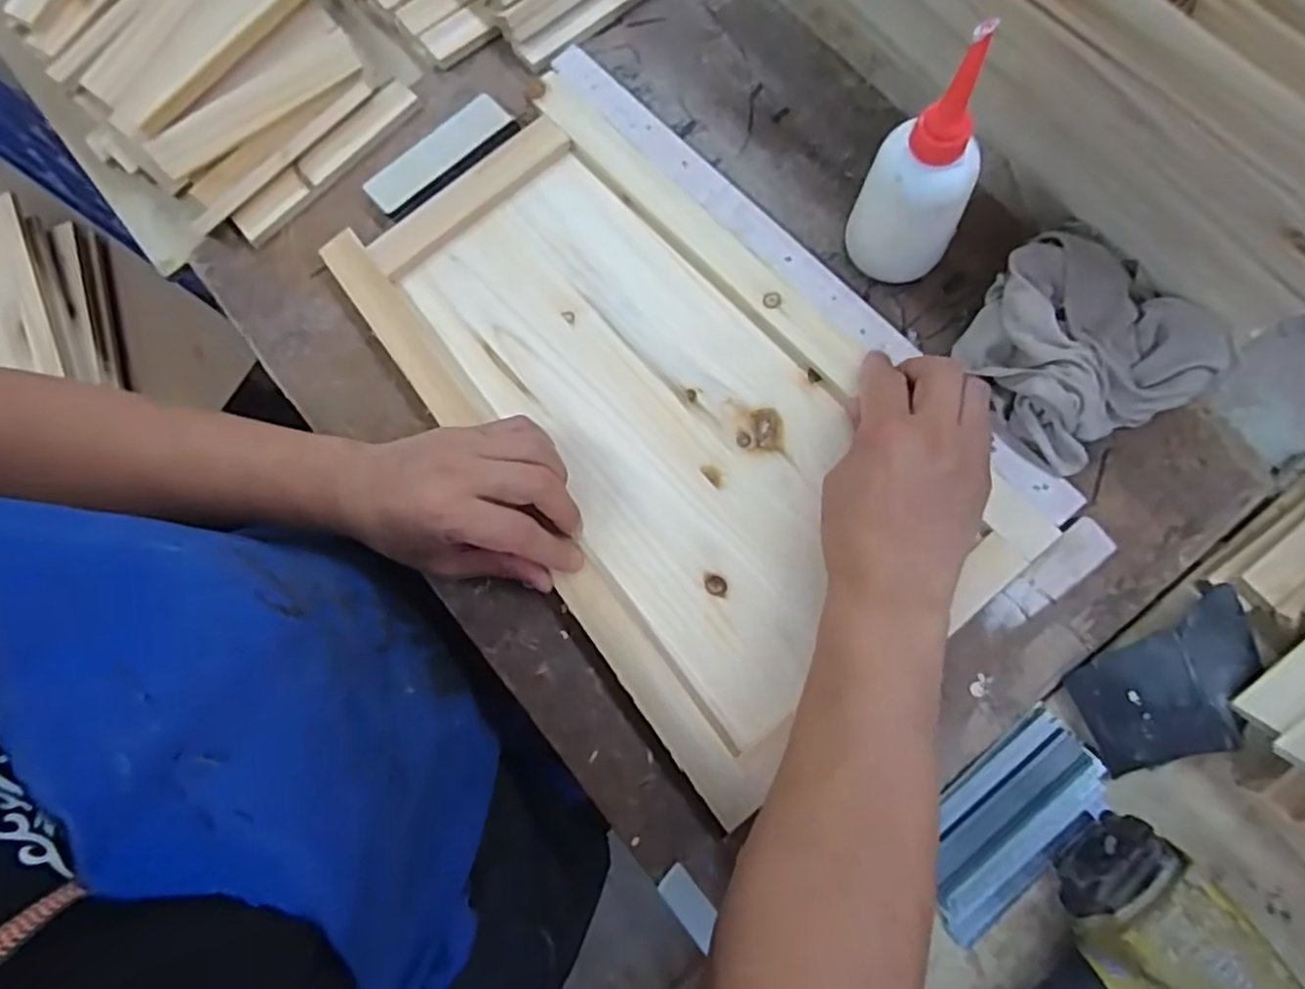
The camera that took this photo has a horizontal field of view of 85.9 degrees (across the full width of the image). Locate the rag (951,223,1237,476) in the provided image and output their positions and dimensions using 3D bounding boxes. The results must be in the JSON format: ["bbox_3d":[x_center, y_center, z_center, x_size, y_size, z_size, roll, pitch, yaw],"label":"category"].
[{"bbox_3d":[0.260,-0.093,0.423,0.138,0.052,0.128,-37,79,-6],"label":"rag"}]

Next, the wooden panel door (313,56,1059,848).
[{"bbox_3d":[0.000,-0.055,0.445,0.234,0.019,0.425,-38,79,-6],"label":"wooden panel door"}]

